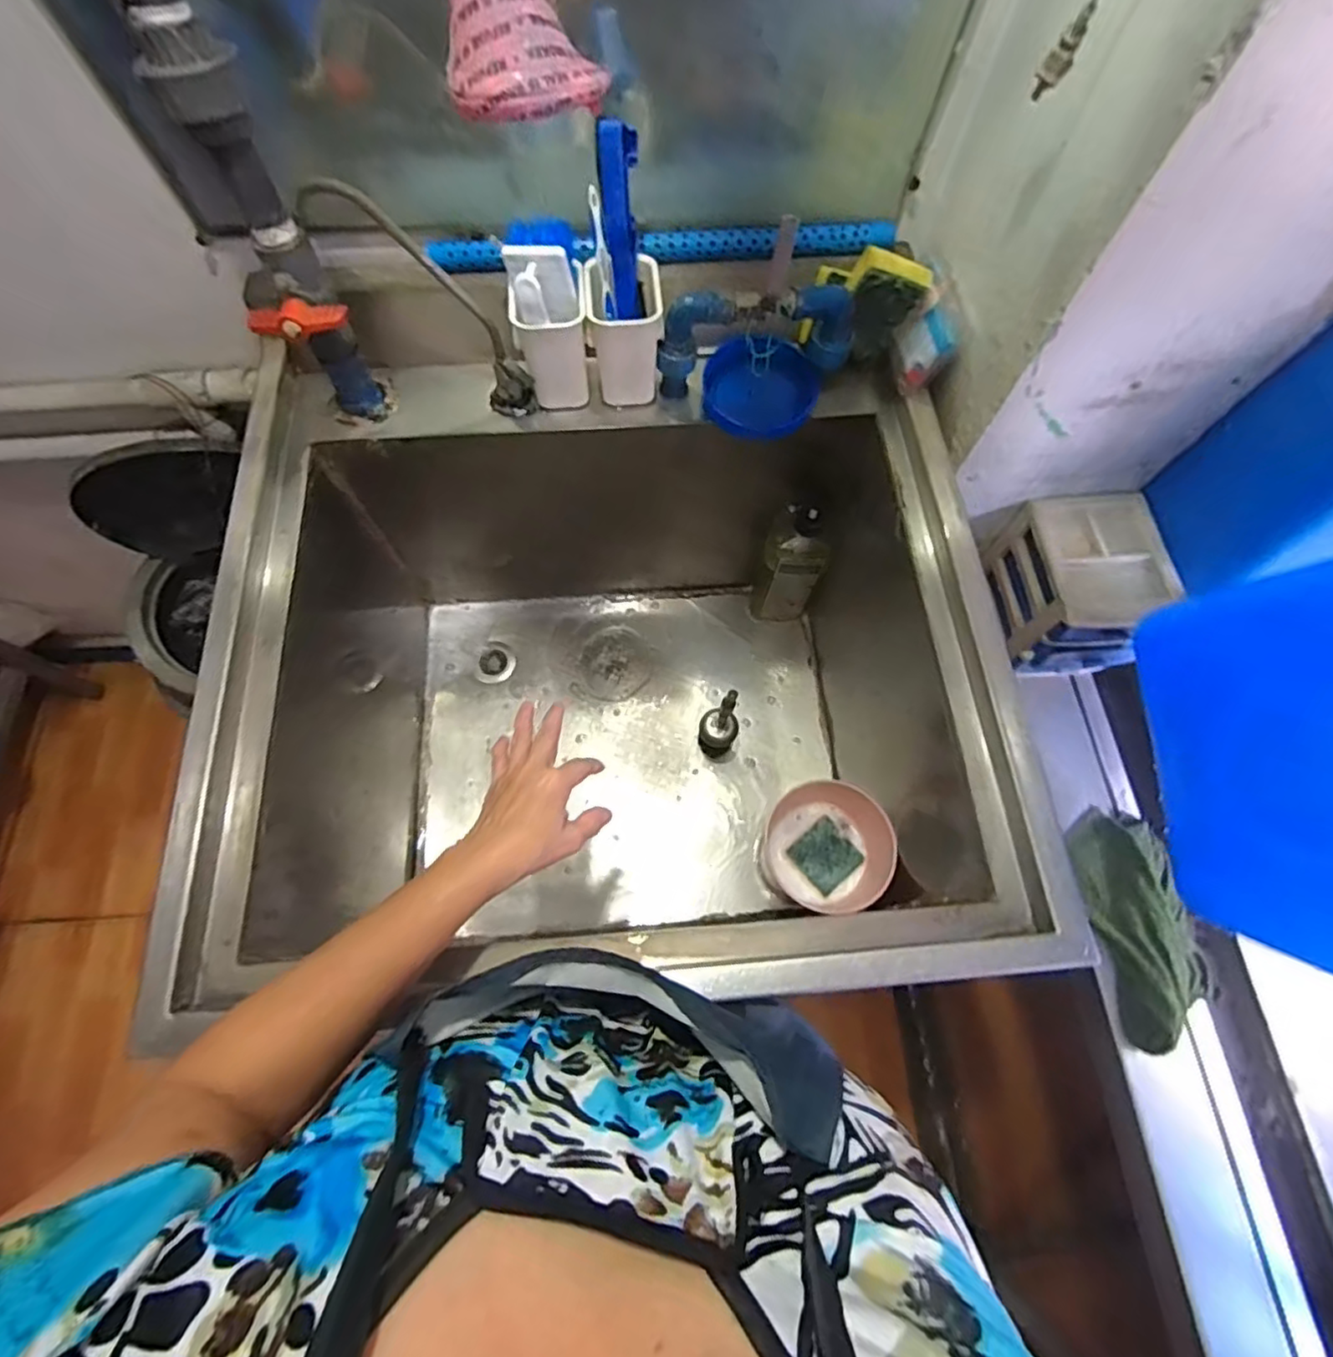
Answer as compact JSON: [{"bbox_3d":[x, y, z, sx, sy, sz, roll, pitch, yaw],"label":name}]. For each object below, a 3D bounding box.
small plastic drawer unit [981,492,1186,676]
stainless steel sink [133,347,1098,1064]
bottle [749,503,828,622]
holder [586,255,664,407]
[{"bbox_3d":[0.497,-0.114,0.773,0.137,0.120,0.177,-4,70,-2],"label":"small plastic drawer unit"},{"bbox_3d":[-0.080,-0.035,0.807,0.821,0.451,0.758,-3,70,-2],"label":"stainless steel sink"},{"bbox_3d":[0.183,-0.162,0.938,0.092,0.244,0.058,19,71,6],"label":"bottle"},{"bbox_3d":[-0.042,-0.355,0.663,0.071,0.112,0.071,-2,70,-1],"label":"holder"}]

